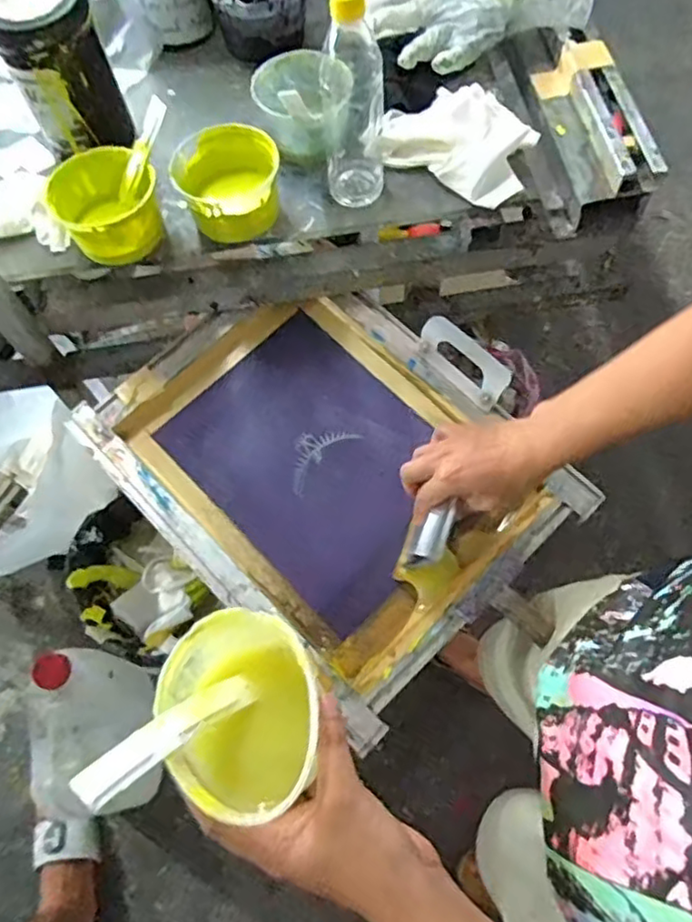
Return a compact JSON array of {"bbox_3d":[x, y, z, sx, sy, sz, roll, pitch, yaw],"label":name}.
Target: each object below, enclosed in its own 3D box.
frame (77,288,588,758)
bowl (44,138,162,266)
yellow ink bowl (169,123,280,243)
[{"bbox_3d":[-0.024,0.003,0.734,0.360,0.076,0.477,-42,75,-18],"label":"frame"},{"bbox_3d":[-0.261,-0.282,0.698,0.108,0.067,0.114,-2,64,4],"label":"bowl"},{"bbox_3d":[-0.129,-0.304,0.711,0.109,0.068,0.101,-2,64,4],"label":"yellow ink bowl"}]

